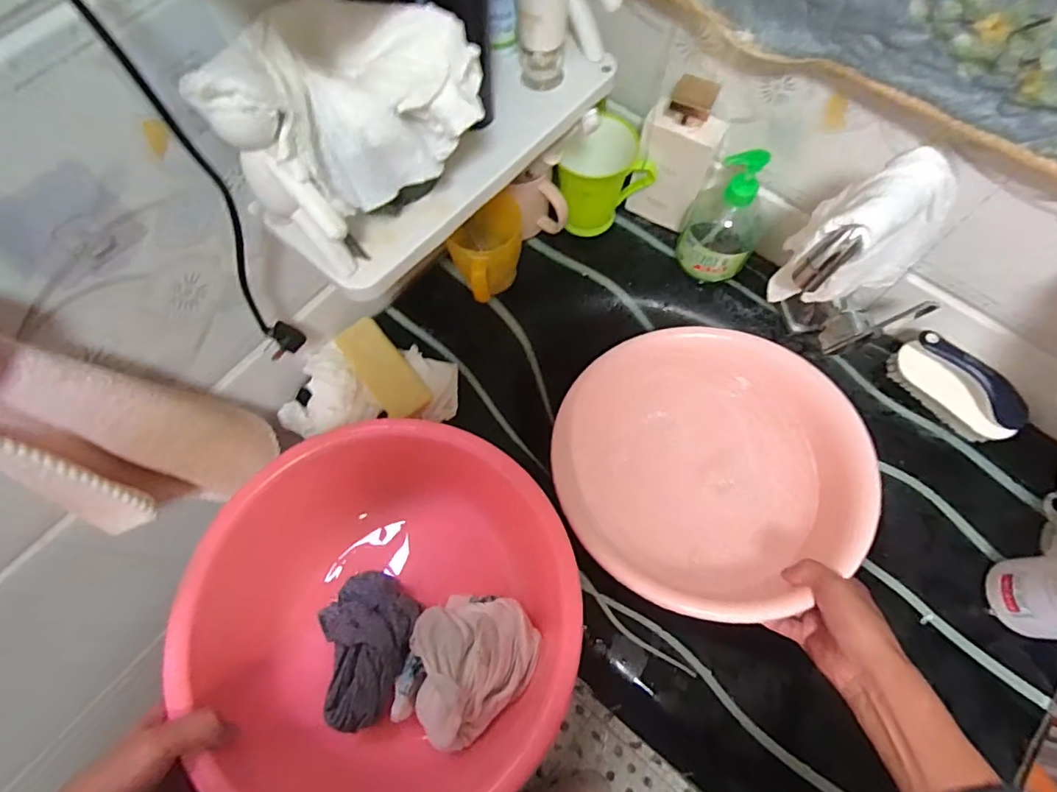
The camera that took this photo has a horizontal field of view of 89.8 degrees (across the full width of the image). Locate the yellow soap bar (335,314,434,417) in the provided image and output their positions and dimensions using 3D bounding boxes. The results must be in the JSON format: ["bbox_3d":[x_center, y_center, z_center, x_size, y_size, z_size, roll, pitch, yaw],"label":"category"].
[{"bbox_3d":[-0.162,-0.027,0.598,0.052,0.033,0.121,-37,73,-12],"label":"yellow soap bar"}]

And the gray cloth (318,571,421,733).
[{"bbox_3d":[-0.146,0.217,0.462,0.083,0.034,0.114,18,71,8],"label":"gray cloth"}]

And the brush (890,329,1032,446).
[{"bbox_3d":[0.457,-0.008,0.569,0.042,0.064,0.127,-42,74,-13],"label":"brush"}]

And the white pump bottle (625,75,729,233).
[{"bbox_3d":[0.170,-0.273,0.617,0.083,0.175,0.054,26,72,11],"label":"white pump bottle"}]

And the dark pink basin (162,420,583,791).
[{"bbox_3d":[-0.109,0.173,0.458,0.299,0.114,0.280,0,69,1],"label":"dark pink basin"}]

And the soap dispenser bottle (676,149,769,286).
[{"bbox_3d":[0.226,-0.205,0.600,0.085,0.165,0.091,27,72,11],"label":"soap dispenser bottle"}]

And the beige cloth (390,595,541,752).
[{"bbox_3d":[-0.054,0.224,0.439,0.095,0.053,0.122,30,73,12],"label":"beige cloth"}]

